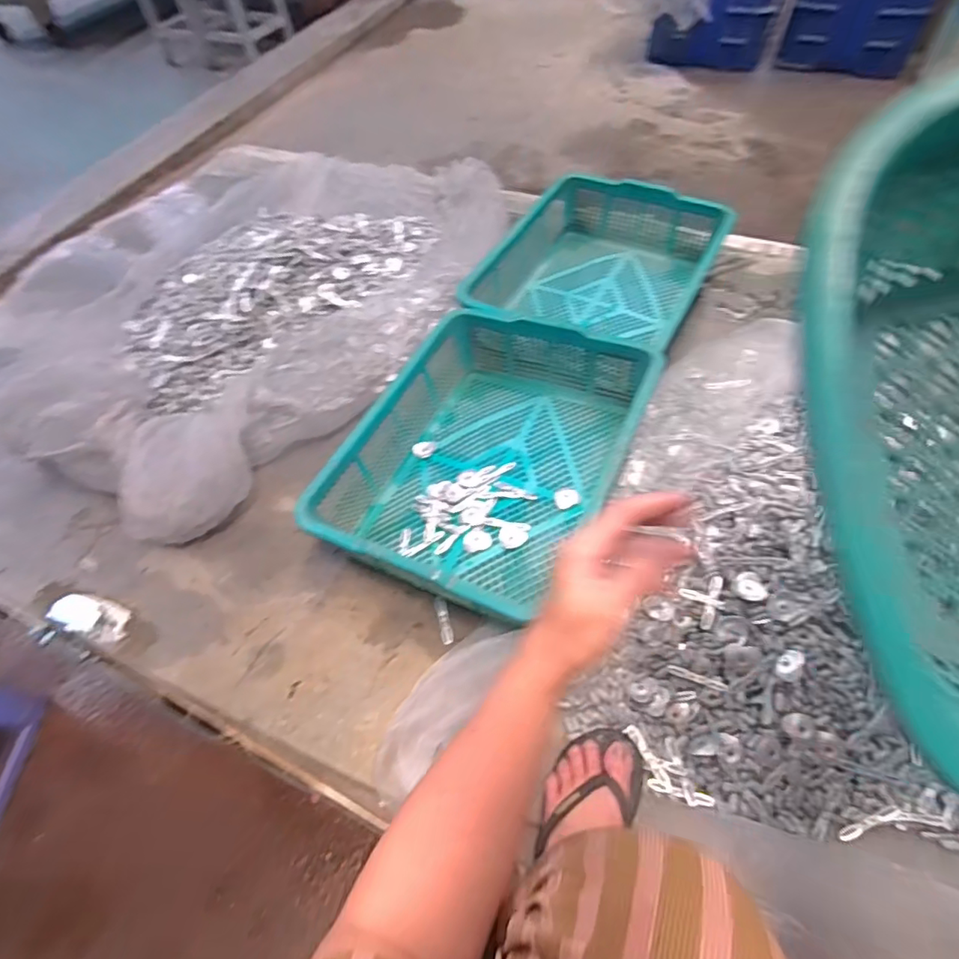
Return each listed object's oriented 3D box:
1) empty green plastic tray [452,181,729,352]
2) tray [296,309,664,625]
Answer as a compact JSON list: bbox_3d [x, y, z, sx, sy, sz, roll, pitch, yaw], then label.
[{"bbox_3d":[0.231,-0.395,1.065,0.384,0.131,0.481,23,61,19],"label":"empty green plastic tray"},{"bbox_3d":[0.018,-0.046,0.824,0.362,0.133,0.486,22,61,19],"label":"tray"}]

